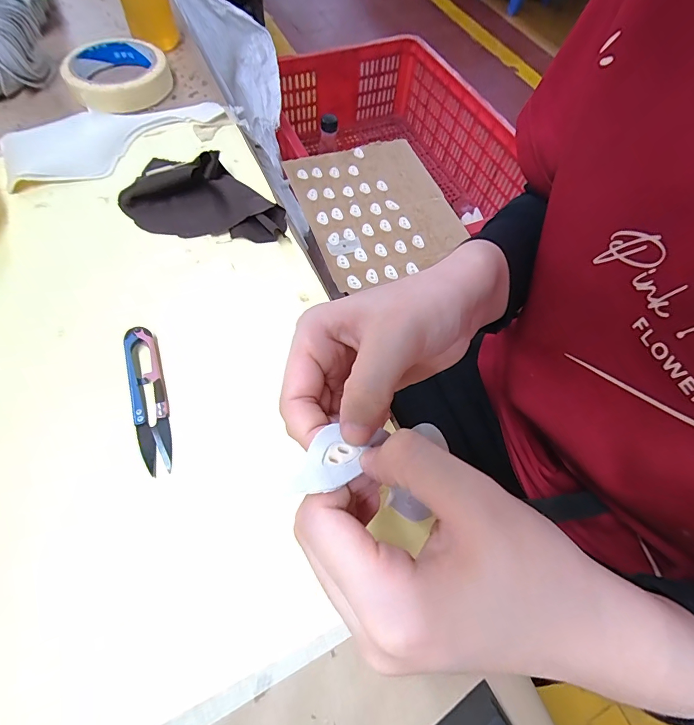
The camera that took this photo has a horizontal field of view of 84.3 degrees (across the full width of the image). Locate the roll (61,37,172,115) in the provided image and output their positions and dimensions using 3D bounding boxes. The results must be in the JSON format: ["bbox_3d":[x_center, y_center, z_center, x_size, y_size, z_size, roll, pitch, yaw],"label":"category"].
[{"bbox_3d":[-0.233,-0.292,0.388,0.092,0.027,0.096,2,63,-4],"label":"roll"}]

